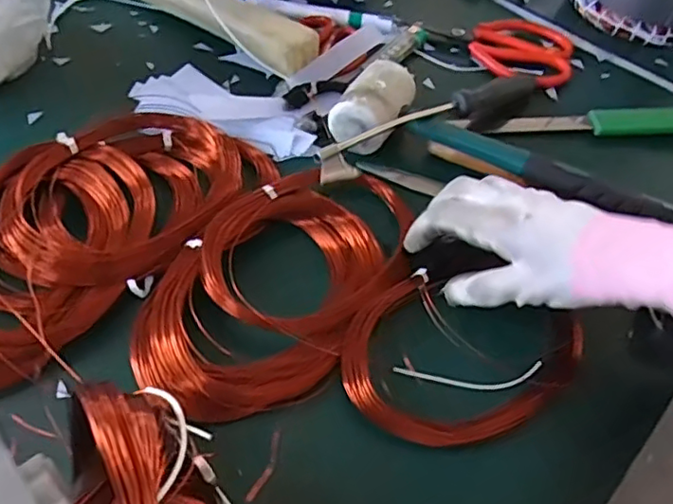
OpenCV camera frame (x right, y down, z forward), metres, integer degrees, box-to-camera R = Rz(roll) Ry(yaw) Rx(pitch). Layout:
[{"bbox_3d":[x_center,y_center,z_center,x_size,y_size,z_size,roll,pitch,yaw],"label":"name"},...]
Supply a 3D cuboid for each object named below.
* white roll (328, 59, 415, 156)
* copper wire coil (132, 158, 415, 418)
[{"bbox_3d":[0.030,-0.113,0.472,0.047,0.037,0.075,32,57,18],"label":"white roll"},{"bbox_3d":[-0.033,0.014,0.385,0.125,0.025,0.209,38,58,21],"label":"copper wire coil"}]

